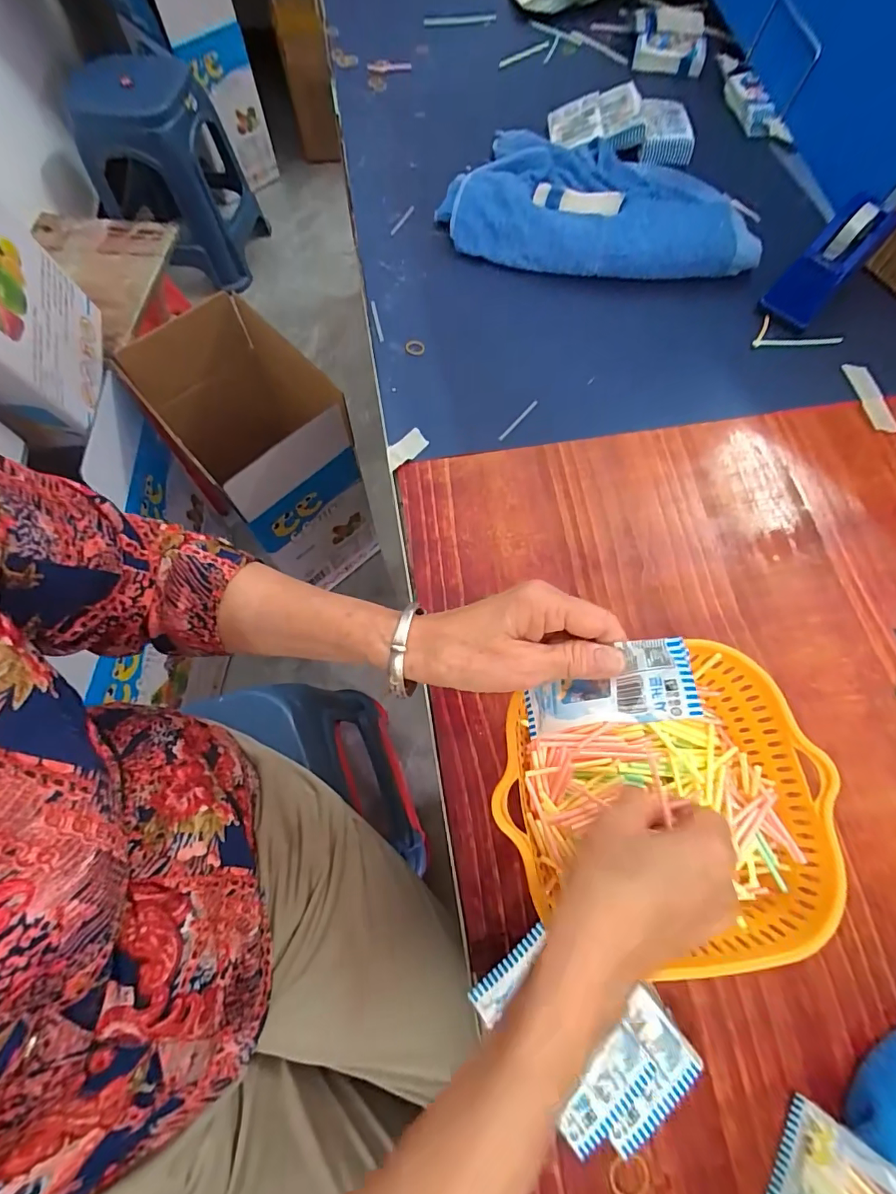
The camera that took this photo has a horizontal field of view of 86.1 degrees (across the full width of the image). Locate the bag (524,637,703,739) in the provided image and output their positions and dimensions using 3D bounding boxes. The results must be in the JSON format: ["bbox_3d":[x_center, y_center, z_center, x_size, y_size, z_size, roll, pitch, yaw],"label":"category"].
[{"bbox_3d":[0.087,0.056,0.270,0.097,0.017,0.041,-24,66,26],"label":"bag"}]

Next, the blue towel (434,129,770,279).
[{"bbox_3d":[0.195,-0.503,0.608,0.386,0.058,0.235,18,70,8],"label":"blue towel"}]

